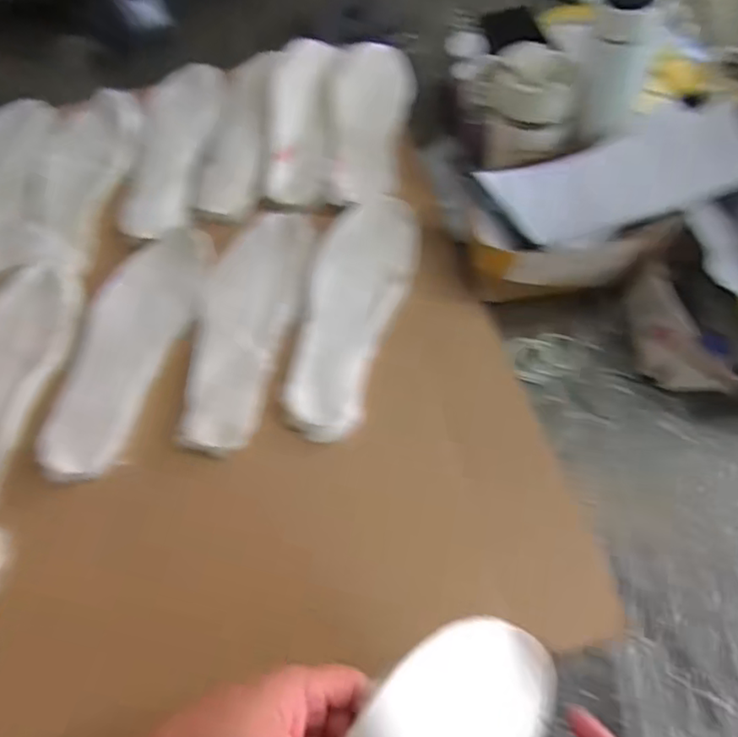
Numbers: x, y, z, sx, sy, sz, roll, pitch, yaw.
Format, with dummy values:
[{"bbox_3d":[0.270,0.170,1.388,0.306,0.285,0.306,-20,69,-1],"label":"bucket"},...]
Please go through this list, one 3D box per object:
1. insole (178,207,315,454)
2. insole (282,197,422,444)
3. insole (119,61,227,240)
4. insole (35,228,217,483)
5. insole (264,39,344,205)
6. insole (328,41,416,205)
[{"bbox_3d":[-0.127,-0.052,0.627,0.095,0.004,0.281,9,61,10],"label":"insole"},{"bbox_3d":[-0.015,-0.062,0.638,0.099,0.018,0.288,9,61,10],"label":"insole"},{"bbox_3d":[-0.235,-0.273,0.750,0.088,0.016,0.271,2,64,4],"label":"insole"},{"bbox_3d":[-0.245,-0.025,0.617,0.107,0.010,0.280,11,61,10],"label":"insole"},{"bbox_3d":[-0.082,-0.309,0.757,0.076,0.012,0.275,1,60,5],"label":"insole"},{"bbox_3d":[0.000,-0.309,0.758,0.097,0.018,0.260,3,60,6],"label":"insole"}]

